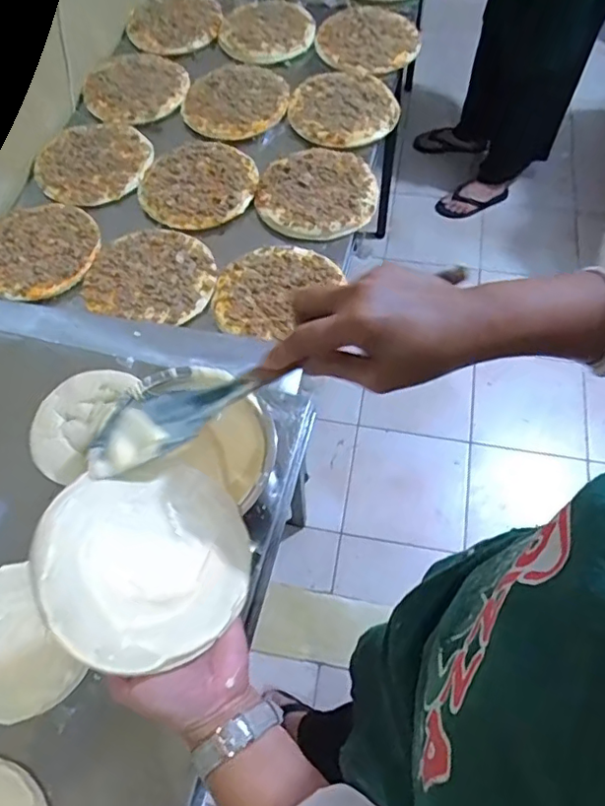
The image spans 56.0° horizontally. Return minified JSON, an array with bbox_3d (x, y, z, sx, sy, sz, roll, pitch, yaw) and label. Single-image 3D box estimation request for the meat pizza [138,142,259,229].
[{"bbox_3d":[-0.185,-0.394,1.003,0.201,0.018,0.202,-1,63,2],"label":"meat pizza"}]

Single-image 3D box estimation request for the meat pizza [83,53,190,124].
[{"bbox_3d":[-0.338,-0.645,1.149,0.203,0.018,0.192,-1,63,2],"label":"meat pizza"}]

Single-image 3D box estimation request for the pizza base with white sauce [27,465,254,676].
[{"bbox_3d":[-0.105,0.112,0.401,0.149,0.021,0.132,-1,59,-28],"label":"pizza base with white sauce"}]

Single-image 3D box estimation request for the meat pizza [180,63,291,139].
[{"bbox_3d":[-0.138,-0.602,1.115,0.211,0.021,0.192,28,68,15],"label":"meat pizza"}]

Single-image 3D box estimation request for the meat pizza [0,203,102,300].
[{"bbox_3d":[-0.448,-0.263,0.951,0.202,0.006,0.205,18,66,11],"label":"meat pizza"}]

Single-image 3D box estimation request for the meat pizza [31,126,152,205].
[{"bbox_3d":[-0.382,-0.443,1.052,0.210,0.024,0.182,-27,66,-11],"label":"meat pizza"}]

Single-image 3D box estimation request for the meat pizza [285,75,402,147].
[{"bbox_3d":[0.079,-0.564,1.086,0.199,0.028,0.212,-1,63,2],"label":"meat pizza"}]

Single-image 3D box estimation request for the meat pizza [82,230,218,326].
[{"bbox_3d":[-0.242,-0.210,0.909,0.207,0.011,0.184,9,64,7],"label":"meat pizza"}]

